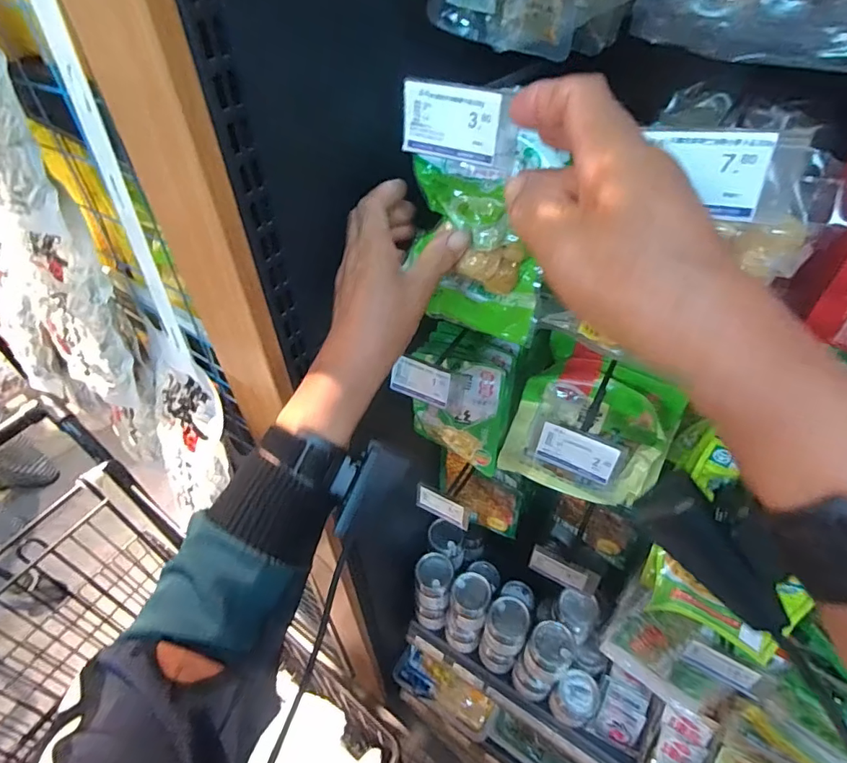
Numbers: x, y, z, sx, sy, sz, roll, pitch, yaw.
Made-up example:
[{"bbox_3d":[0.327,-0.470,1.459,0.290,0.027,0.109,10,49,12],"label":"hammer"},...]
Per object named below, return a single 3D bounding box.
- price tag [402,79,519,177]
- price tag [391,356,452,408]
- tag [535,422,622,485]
[{"bbox_3d":[0.023,-0.161,0.310,0.078,0.042,0.005,22,41,20],"label":"price tag"},{"bbox_3d":[-0.003,0.001,0.489,0.063,0.039,0.005,21,25,23],"label":"price tag"},{"bbox_3d":[0.133,0.063,0.429,0.065,0.040,0.005,22,33,25],"label":"tag"}]

